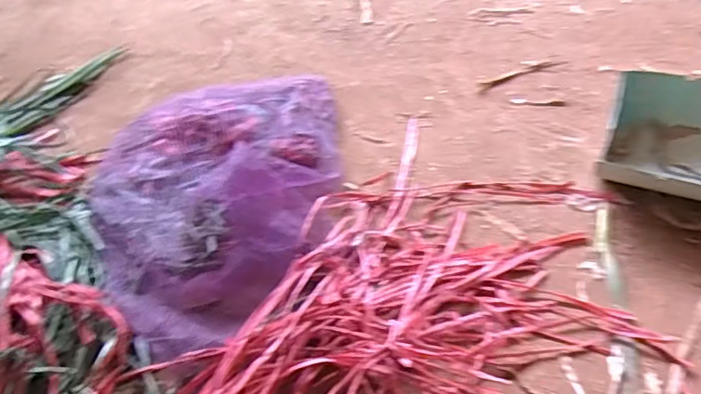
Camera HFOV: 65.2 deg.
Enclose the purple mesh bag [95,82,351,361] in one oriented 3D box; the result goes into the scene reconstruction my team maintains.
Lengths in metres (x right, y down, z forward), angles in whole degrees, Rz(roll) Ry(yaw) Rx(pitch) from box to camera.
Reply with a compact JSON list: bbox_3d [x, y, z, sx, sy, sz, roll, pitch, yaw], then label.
[{"bbox_3d":[-0.266,-0.021,1.096,0.497,0.127,0.694,-6,47,-1],"label":"purple mesh bag"}]

